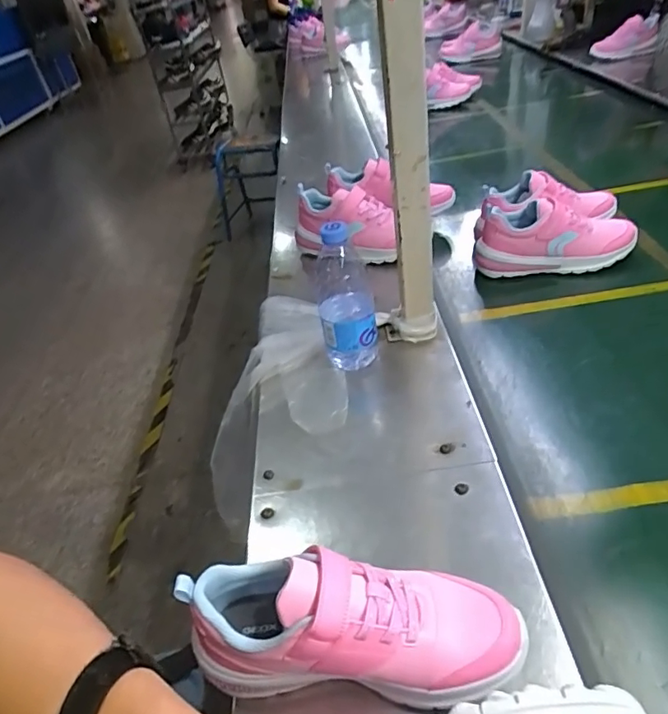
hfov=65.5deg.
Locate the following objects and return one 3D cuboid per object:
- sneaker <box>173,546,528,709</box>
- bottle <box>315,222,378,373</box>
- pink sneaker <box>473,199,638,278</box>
[{"bbox_3d":[0.017,0.206,0.393,0.240,0.118,0.087,-5,39,9],"label":"sneaker"},{"bbox_3d":[0.016,-0.071,0.665,0.071,0.210,0.056,-10,39,2],"label":"bottle"},{"bbox_3d":[0.375,-0.204,0.885,0.259,0.116,0.098,-2,40,12],"label":"pink sneaker"}]

